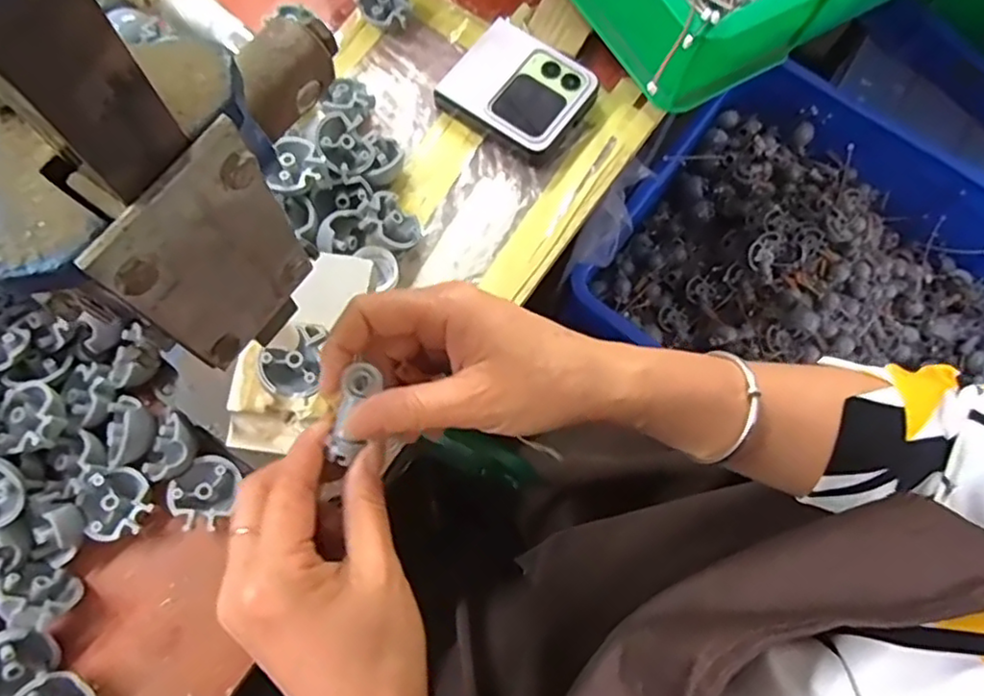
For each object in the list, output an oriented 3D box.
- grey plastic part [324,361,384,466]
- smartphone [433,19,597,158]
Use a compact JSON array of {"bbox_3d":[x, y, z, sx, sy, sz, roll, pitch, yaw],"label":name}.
[{"bbox_3d":[-0.060,0.028,0.279,0.016,0.008,0.042,17,81,3],"label":"grey plastic part"},{"bbox_3d":[0.016,-0.175,0.433,0.089,0.017,0.079,37,75,9],"label":"smartphone"}]

